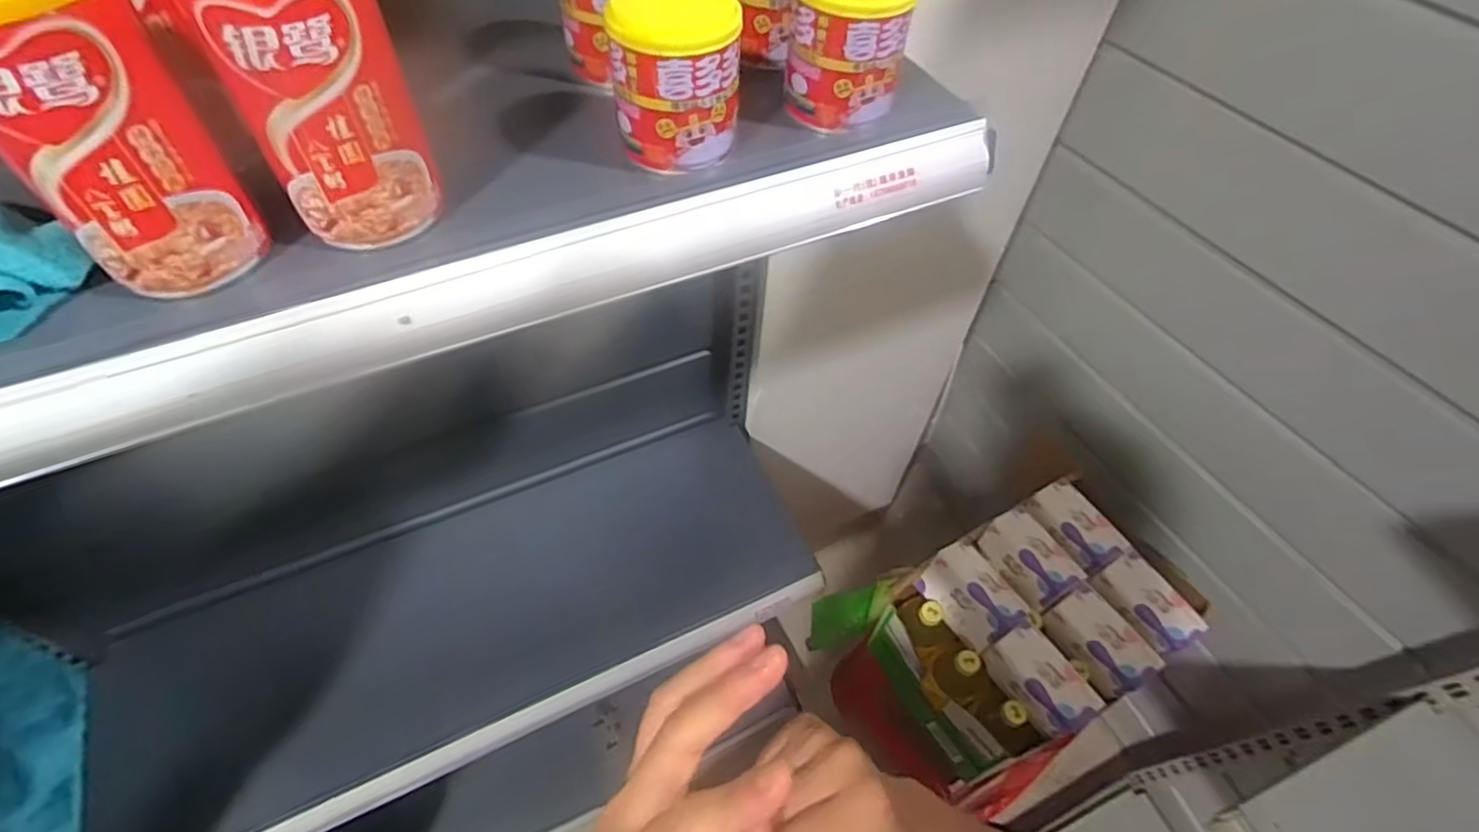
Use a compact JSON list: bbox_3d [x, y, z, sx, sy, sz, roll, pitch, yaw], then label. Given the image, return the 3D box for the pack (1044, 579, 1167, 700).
[{"bbox_3d":[0.475,0.292,0.888,0.070,0.056,0.128,-27,60,-21],"label":"pack"}]

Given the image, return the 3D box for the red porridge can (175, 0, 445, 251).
[{"bbox_3d":[-0.174,-0.136,0.283,0.065,0.117,0.060,-20,58,-17],"label":"red porridge can"}]

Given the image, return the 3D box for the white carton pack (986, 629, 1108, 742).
[{"bbox_3d":[0.385,0.336,0.869,0.072,0.049,0.129,-28,61,-21],"label":"white carton pack"}]

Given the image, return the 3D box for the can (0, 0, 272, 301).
[{"bbox_3d":[-0.245,-0.110,0.261,0.061,0.117,0.062,39,61,22],"label":"can"}]

